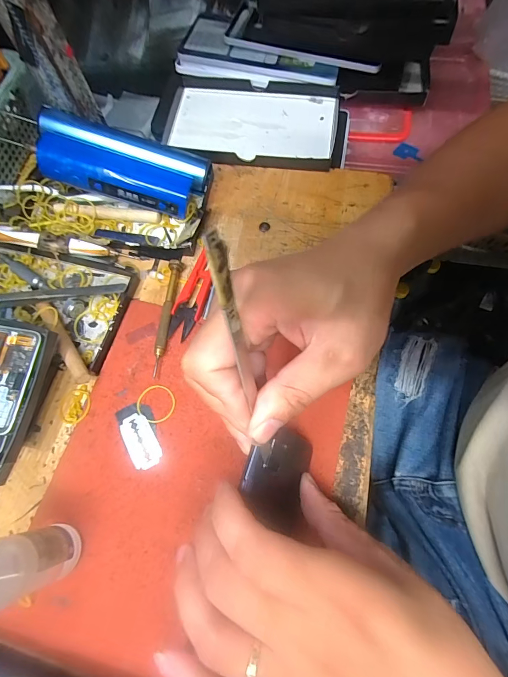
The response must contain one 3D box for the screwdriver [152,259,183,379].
[{"bbox_3d":[-0.074,-0.021,0.300,0.011,0.009,0.104,2,70,3],"label":"screwdriver"}]

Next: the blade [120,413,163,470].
[{"bbox_3d":[-0.086,0.078,0.265,0.022,0.004,0.042,-30,71,-8],"label":"blade"}]

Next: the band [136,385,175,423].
[{"bbox_3d":[-0.077,0.051,0.276,0.030,0.004,0.029,-1,69,3],"label":"band"}]

